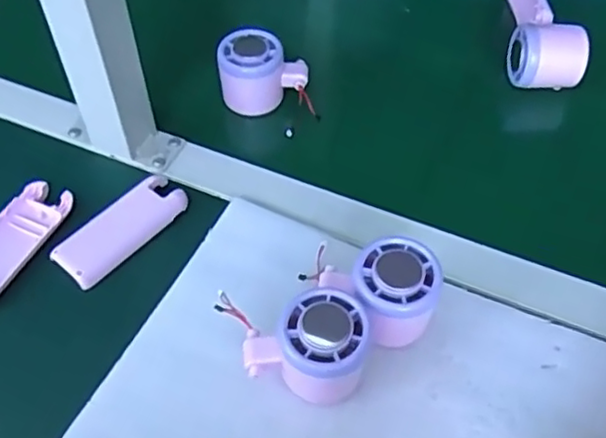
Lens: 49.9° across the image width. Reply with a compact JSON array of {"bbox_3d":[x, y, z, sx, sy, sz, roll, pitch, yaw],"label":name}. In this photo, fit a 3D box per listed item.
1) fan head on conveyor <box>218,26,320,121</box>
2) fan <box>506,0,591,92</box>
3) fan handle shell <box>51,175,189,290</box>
[{"bbox_3d":[-0.030,-0.129,0.574,0.080,0.057,0.050,1,54,1],"label":"fan head on conveyor"},{"bbox_3d":[0.229,-0.190,0.623,0.063,0.050,0.164,6,54,5],"label":"fan"},{"bbox_3d":[-0.135,0.007,0.489,0.040,0.011,0.105,35,61,23],"label":"fan handle shell"}]

